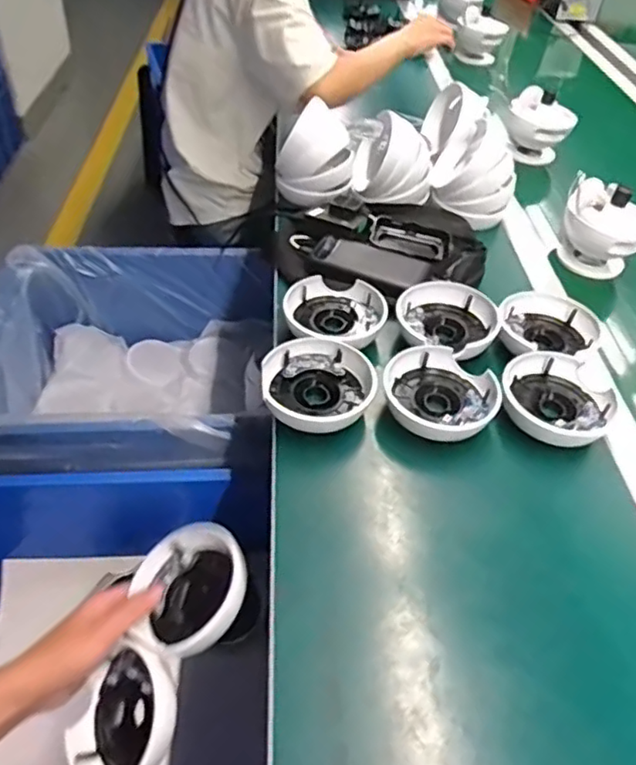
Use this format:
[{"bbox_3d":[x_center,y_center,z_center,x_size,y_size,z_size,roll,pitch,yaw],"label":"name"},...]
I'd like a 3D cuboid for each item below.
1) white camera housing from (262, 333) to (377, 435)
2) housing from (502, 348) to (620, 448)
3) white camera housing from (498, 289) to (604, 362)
[{"bbox_3d":[0.000,0.001,0.639,0.112,0.027,0.118,1,49,-2],"label":"white camera housing"},{"bbox_3d":[0.257,0.015,0.661,0.114,0.034,0.117,1,49,-2],"label":"housing"},{"bbox_3d":[0.274,-0.062,0.739,0.112,0.045,0.106,25,53,18],"label":"white camera housing"}]

